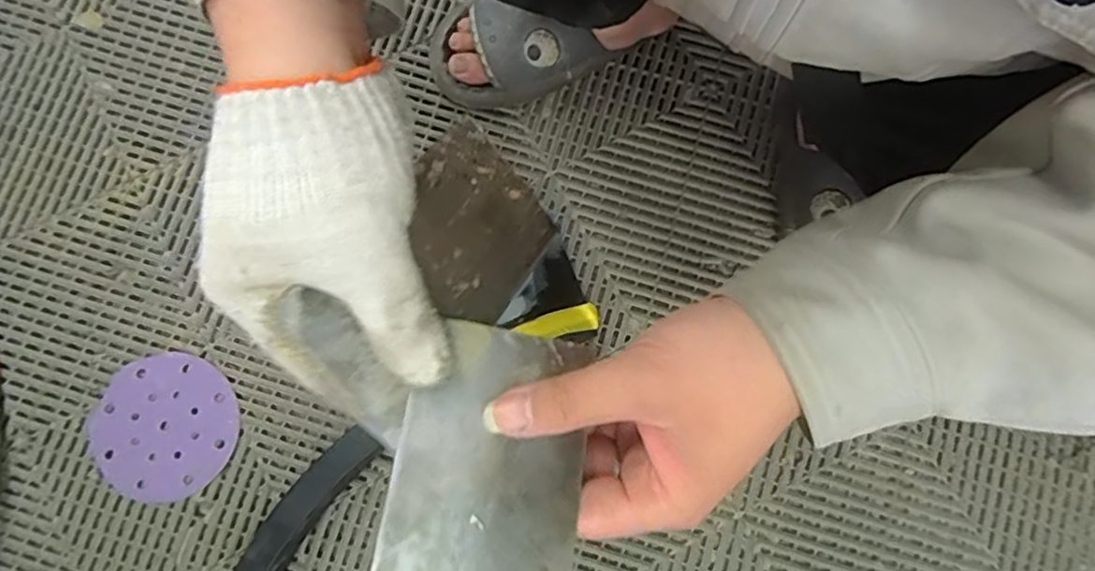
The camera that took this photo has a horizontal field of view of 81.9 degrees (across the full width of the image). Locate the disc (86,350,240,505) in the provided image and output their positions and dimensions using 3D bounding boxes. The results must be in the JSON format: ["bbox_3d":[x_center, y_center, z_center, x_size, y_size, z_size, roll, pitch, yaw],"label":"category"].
[{"bbox_3d":[-0.387,0.141,0.637,0.139,0.005,0.141,1,79,-3],"label":"disc"}]

